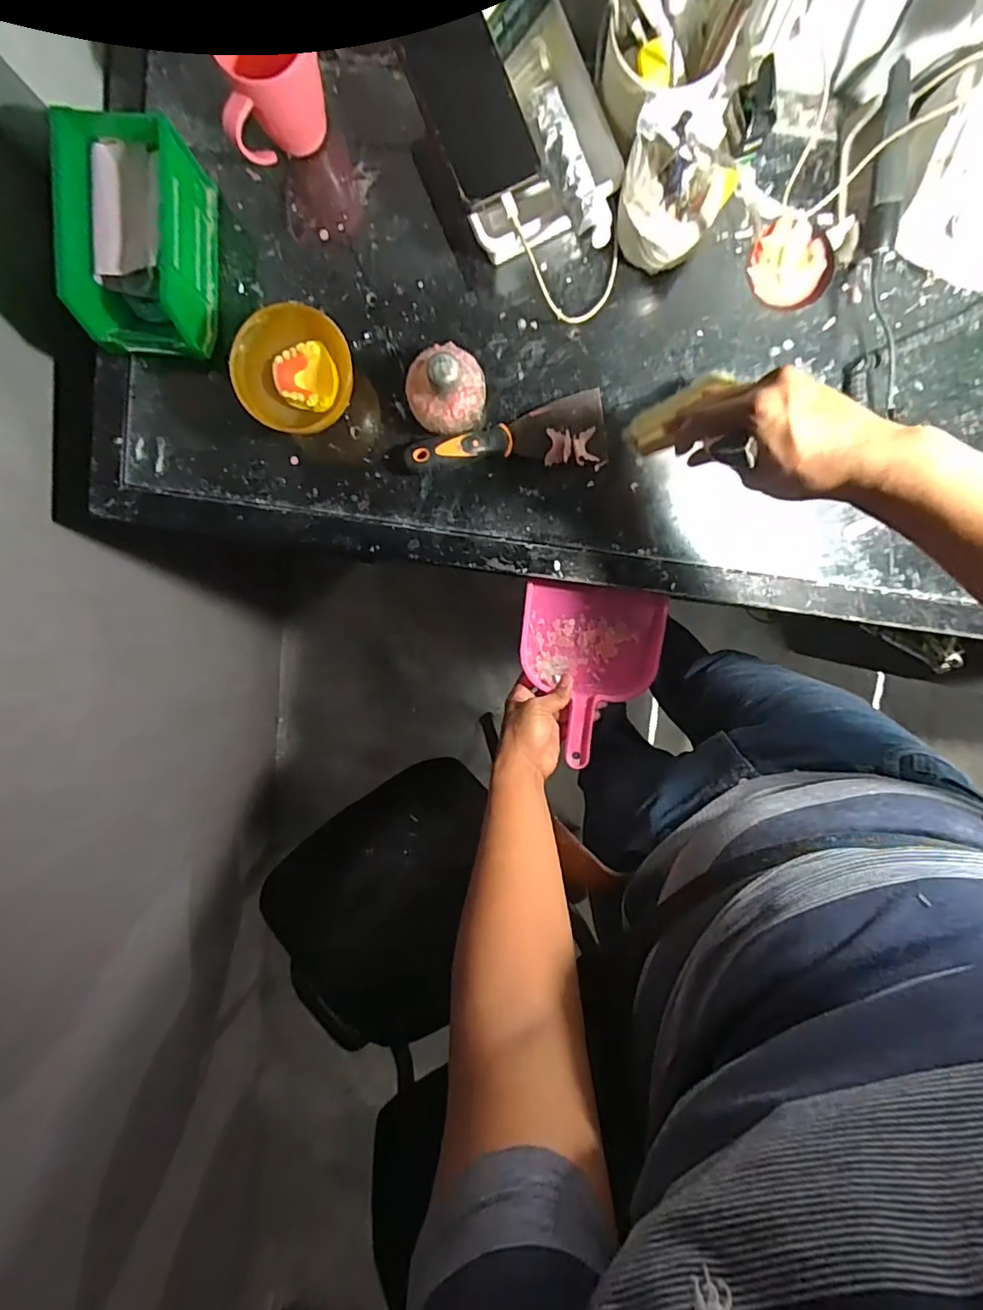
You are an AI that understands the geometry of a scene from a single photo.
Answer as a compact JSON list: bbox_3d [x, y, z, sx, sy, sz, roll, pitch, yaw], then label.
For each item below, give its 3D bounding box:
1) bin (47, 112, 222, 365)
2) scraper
[{"bbox_3d":[-0.324,-0.379,0.514,0.102,0.078,0.174,3,97,-1],"label":"bin"},{"bbox_3d":[0.017,-0.221,0.567,0.201,0.023,0.067,-8,97,1],"label":"scraper"}]

